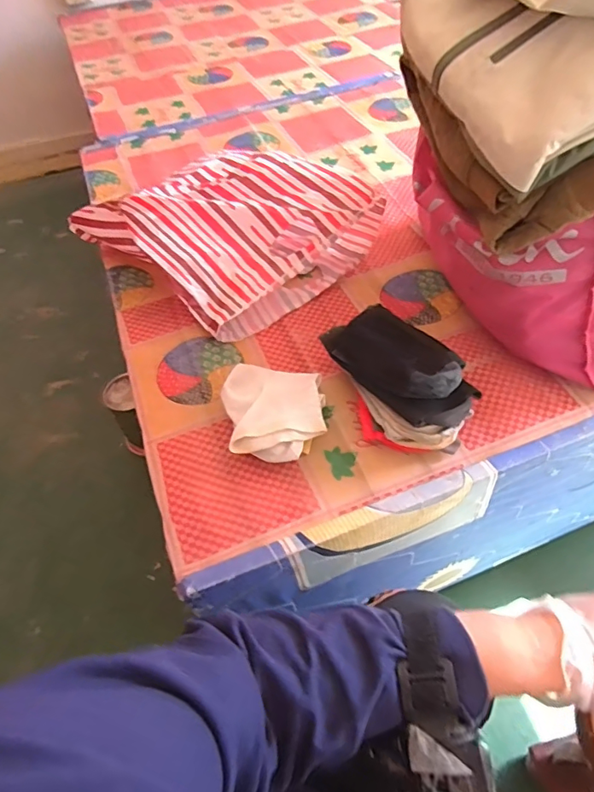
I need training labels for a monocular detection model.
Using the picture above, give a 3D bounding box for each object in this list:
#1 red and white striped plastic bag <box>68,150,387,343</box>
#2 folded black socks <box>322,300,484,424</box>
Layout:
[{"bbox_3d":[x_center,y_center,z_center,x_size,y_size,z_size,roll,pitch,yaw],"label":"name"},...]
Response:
[{"bbox_3d":[-0.111,-0.263,0.748,0.301,0.106,0.359,-38,58,-22],"label":"red and white striped plastic bag"},{"bbox_3d":[0.110,-0.042,0.541,0.091,0.054,0.175,-30,55,-17],"label":"folded black socks"}]

